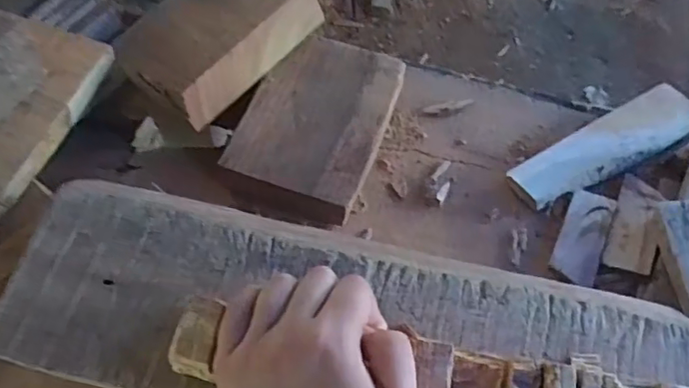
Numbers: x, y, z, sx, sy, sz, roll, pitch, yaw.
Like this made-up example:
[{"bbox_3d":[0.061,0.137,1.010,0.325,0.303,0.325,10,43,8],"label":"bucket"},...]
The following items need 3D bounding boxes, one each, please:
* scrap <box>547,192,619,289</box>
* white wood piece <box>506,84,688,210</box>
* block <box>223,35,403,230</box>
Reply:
[{"bbox_3d":[0.187,0.033,0.467,0.033,0.005,0.078,23,63,10],"label":"scrap"},{"bbox_3d":[0.220,-0.041,0.501,0.178,0.019,0.052,-26,65,-16],"label":"white wood piece"},{"bbox_3d":[-0.022,-0.055,0.494,0.106,0.041,0.154,21,64,9],"label":"block"}]

